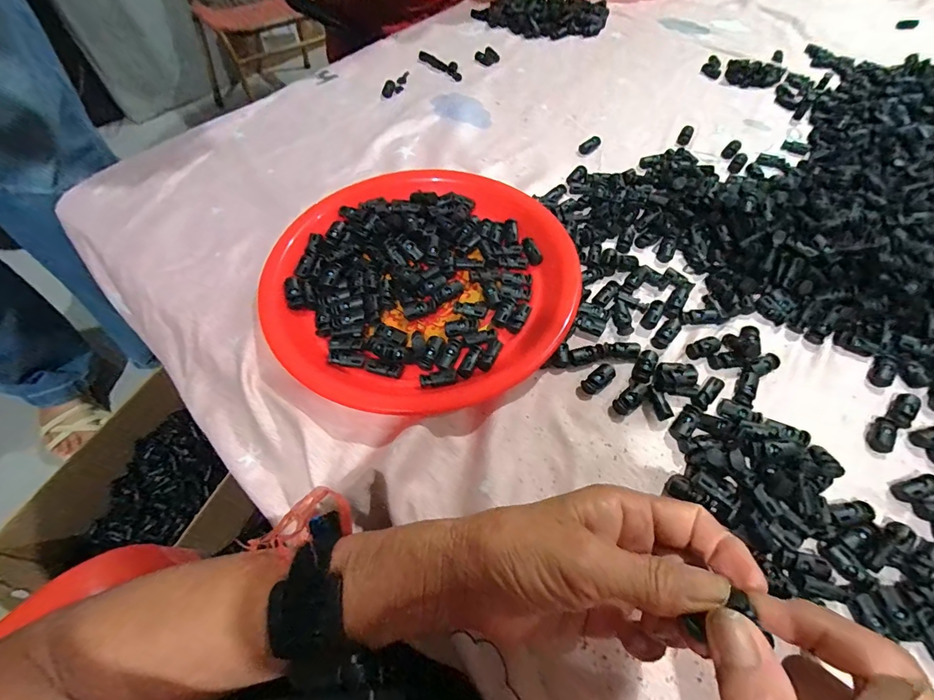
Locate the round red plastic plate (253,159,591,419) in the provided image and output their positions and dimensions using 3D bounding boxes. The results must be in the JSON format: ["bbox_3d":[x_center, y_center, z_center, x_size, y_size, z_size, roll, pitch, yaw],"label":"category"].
[{"bbox_3d":[-0.042,-0.072,0.371,0.255,0.025,0.265,-1,57,1],"label":"round red plastic plate"}]

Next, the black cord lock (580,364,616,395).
[{"bbox_3d":[0.101,0.021,0.324,0.032,0.010,0.015,-40,64,-21],"label":"black cord lock"}]

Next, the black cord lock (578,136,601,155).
[{"bbox_3d":[0.143,-0.238,0.491,0.032,0.009,0.013,-34,62,-18],"label":"black cord lock"}]

